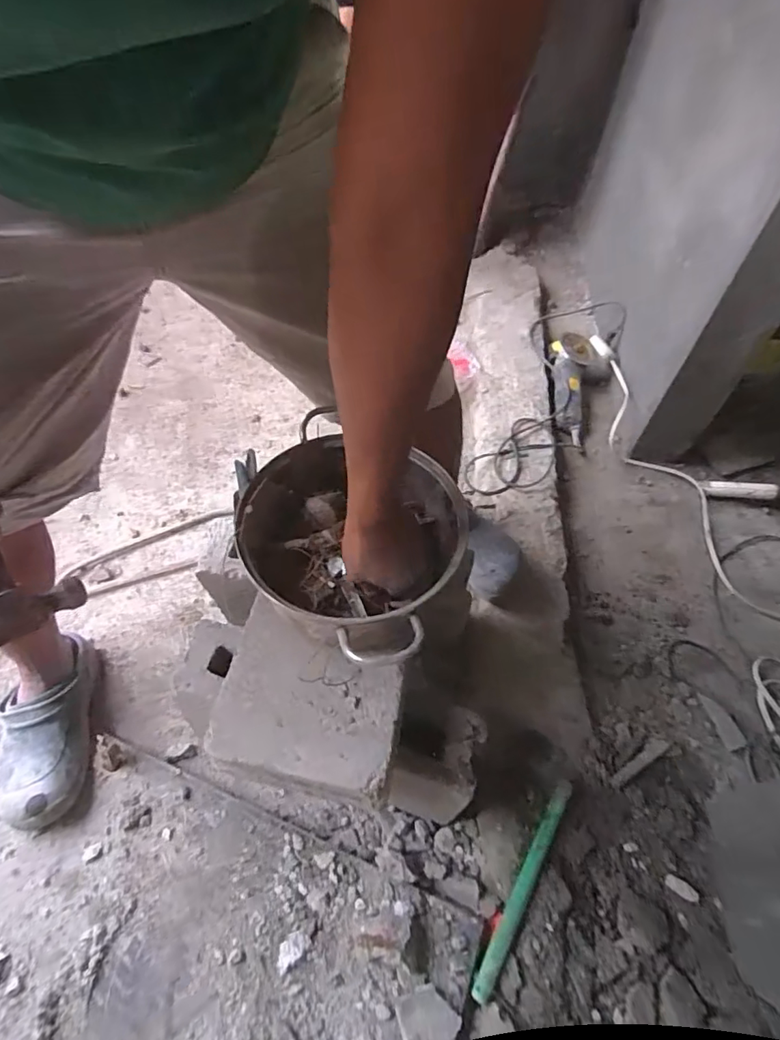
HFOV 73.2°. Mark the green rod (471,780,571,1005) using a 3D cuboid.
[{"bbox_3d":[0.172,0.456,0.663,0.024,0.022,0.262,27,58,16],"label":"green rod"}]

